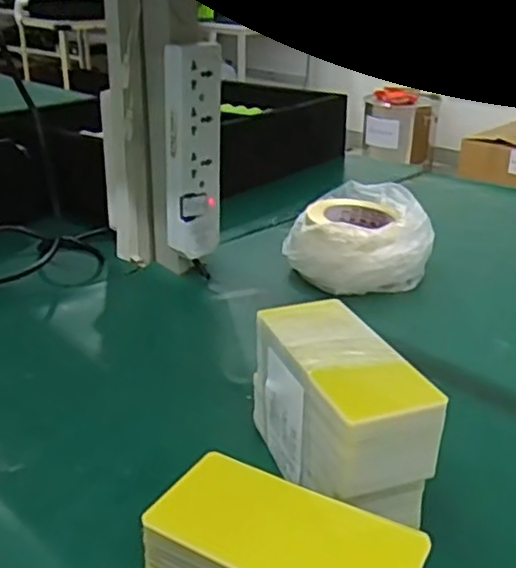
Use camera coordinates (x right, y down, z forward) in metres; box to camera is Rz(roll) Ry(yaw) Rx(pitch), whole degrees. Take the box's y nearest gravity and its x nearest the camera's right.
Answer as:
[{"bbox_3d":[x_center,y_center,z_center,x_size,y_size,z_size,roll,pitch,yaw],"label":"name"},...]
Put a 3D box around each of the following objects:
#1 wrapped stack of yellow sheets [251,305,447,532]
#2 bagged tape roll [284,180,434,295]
[{"bbox_3d":[0.053,0.088,0.475,0.067,0.105,0.149,-10,27,-20],"label":"wrapped stack of yellow sheets"},{"bbox_3d":[0.127,-0.061,0.825,0.153,0.082,0.152,0,25,0],"label":"bagged tape roll"}]

